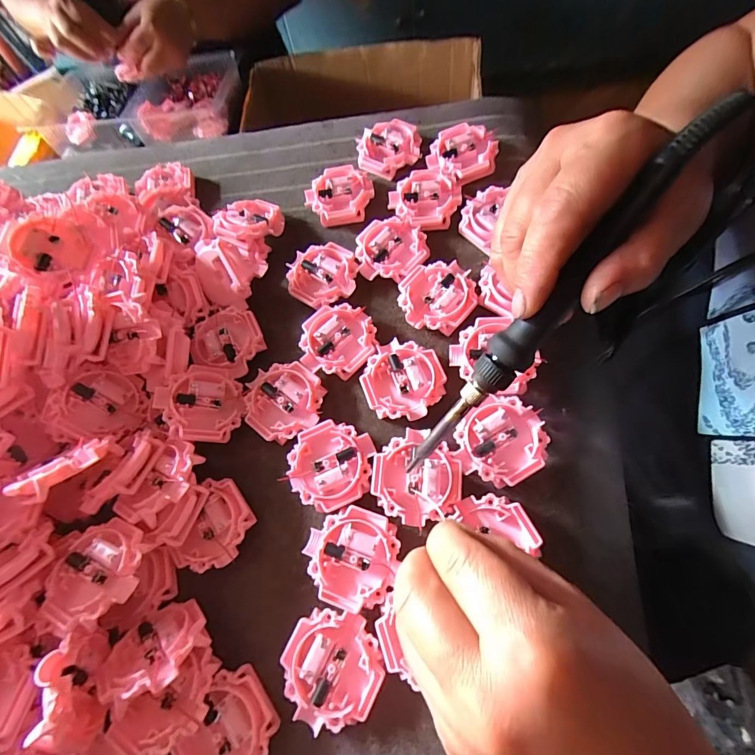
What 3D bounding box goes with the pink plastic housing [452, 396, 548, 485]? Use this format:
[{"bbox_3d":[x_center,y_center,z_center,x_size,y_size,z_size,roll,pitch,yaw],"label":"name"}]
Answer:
[{"bbox_3d":[0.074,0.037,0.240,0.052,0.010,0.048,-3,69,7],"label":"pink plastic housing"}]

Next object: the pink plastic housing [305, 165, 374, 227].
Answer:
[{"bbox_3d":[-0.031,-0.150,0.334,0.055,0.021,0.049,-7,69,6],"label":"pink plastic housing"}]

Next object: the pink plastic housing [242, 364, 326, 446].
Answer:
[{"bbox_3d":[-0.063,0.015,0.269,0.051,0.010,0.051,-3,69,7],"label":"pink plastic housing"}]

